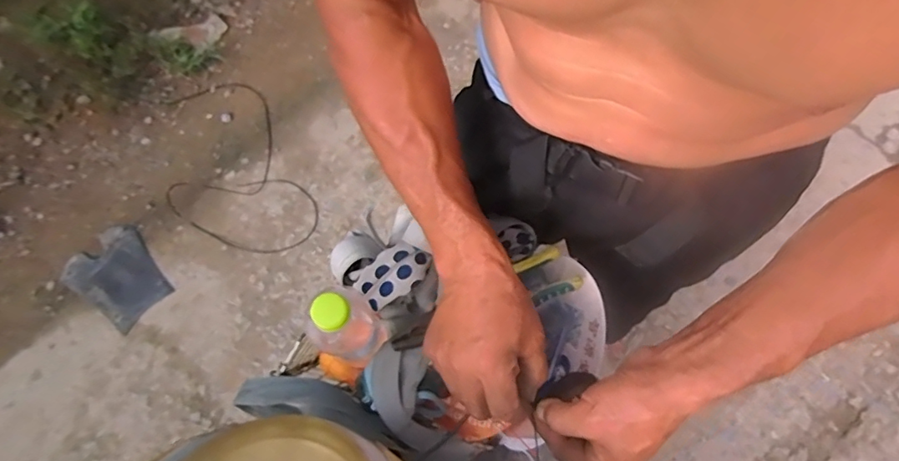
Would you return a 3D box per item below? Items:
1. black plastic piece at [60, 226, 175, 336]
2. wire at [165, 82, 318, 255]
[{"bbox_3d":[-0.938,0.124,1.454,0.301,0.012,0.221,36,72,15],"label":"black plastic piece"},{"bbox_3d":[-0.673,-0.184,1.553,0.377,0.028,0.666,-27,69,-10],"label":"wire"}]

